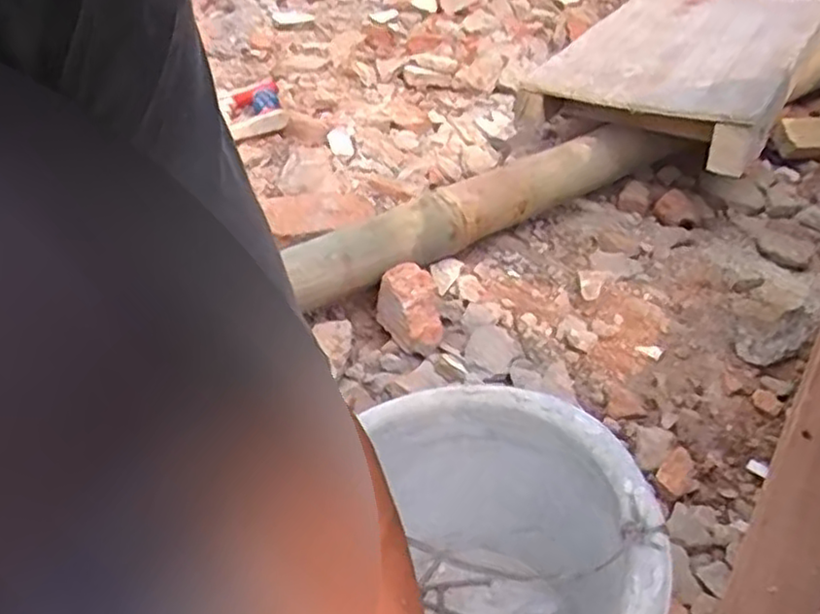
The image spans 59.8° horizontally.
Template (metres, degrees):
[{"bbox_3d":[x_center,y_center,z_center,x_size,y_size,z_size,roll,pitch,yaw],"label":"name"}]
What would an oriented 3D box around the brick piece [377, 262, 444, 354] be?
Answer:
[{"bbox_3d":[0.000,0.002,0.800,0.043,0.066,0.096,-21,76,-46],"label":"brick piece"}]

